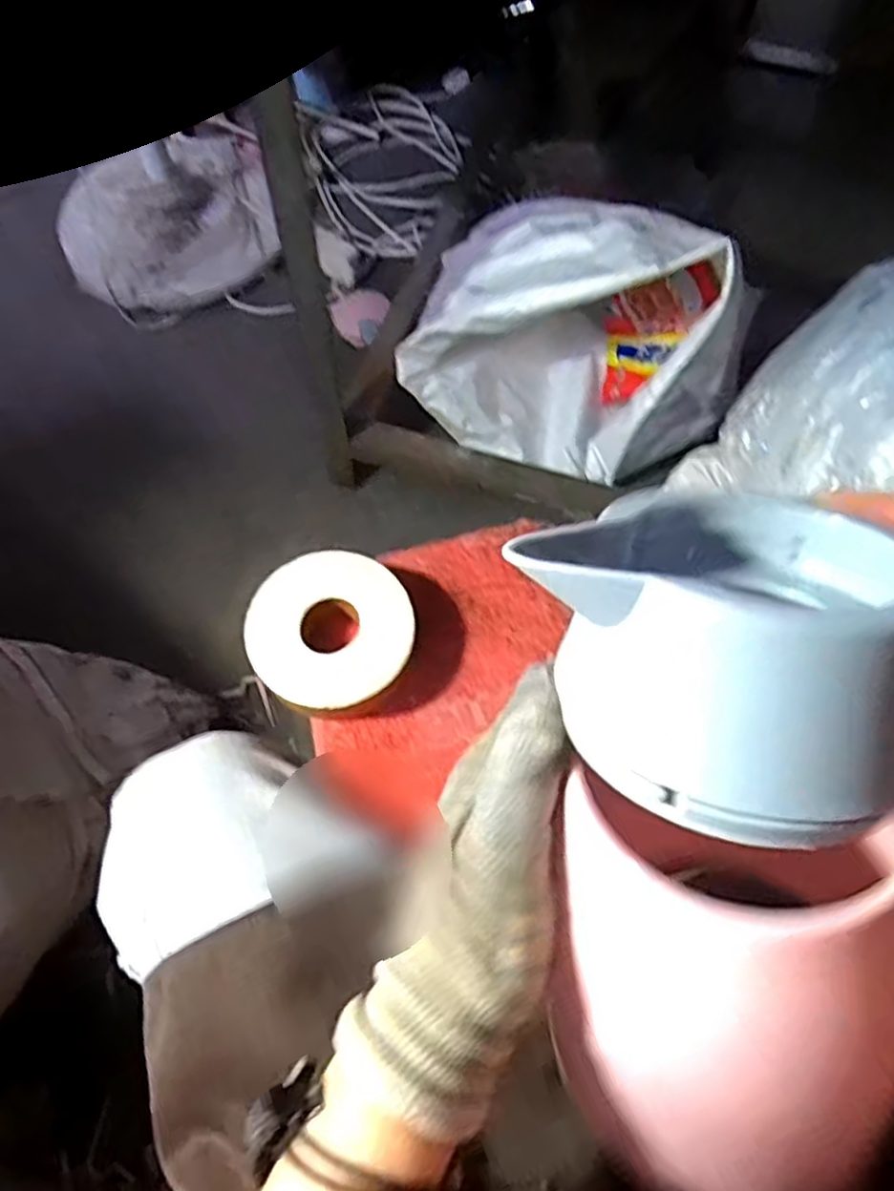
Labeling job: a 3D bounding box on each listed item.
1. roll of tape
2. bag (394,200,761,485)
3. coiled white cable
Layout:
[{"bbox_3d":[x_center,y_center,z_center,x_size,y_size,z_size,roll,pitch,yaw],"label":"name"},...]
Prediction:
[{"bbox_3d":[-0.070,0.024,0.447,0.096,0.036,0.097,1,66,-1],"label":"roll of tape"},{"bbox_3d":[0.151,-0.312,0.869,0.352,0.308,0.251,19,67,7],"label":"bag"},{"bbox_3d":[-0.098,-0.736,1.229,0.261,0.038,0.415,-14,67,-7],"label":"coiled white cable"}]

